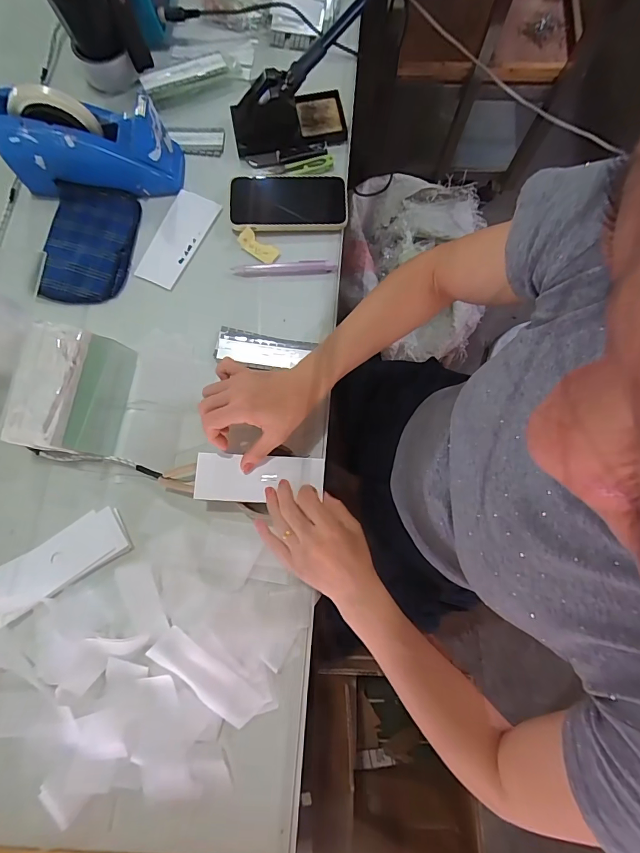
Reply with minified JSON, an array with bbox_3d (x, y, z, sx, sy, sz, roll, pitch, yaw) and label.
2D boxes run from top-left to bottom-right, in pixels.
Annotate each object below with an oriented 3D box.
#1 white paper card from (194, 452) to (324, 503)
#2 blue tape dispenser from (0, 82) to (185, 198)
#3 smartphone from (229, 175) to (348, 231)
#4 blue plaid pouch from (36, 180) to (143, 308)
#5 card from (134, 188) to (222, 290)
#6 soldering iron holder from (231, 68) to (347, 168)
[{"bbox_3d":[-0.069,0.059,0.458,0.142,0.004,0.052,3,78,0],"label":"white paper card"},{"bbox_3d":[-0.296,-0.363,0.521,0.219,0.125,0.065,-1,79,-13],"label":"blue tape dispenser"},{"bbox_3d":[-0.043,-0.312,0.556,0.160,0.009,0.084,-1,79,0],"label":"smartphone"},{"bbox_3d":[-0.313,-0.248,0.543,0.109,0.018,0.164,6,79,1],"label":"blue plaid pouch"},{"bbox_3d":[-0.196,-0.260,0.553,0.067,0.008,0.144,24,80,5],"label":"card"},{"bbox_3d":[-0.042,-0.432,0.548,0.158,0.067,0.093,-17,80,-3],"label":"soldering iron holder"}]

